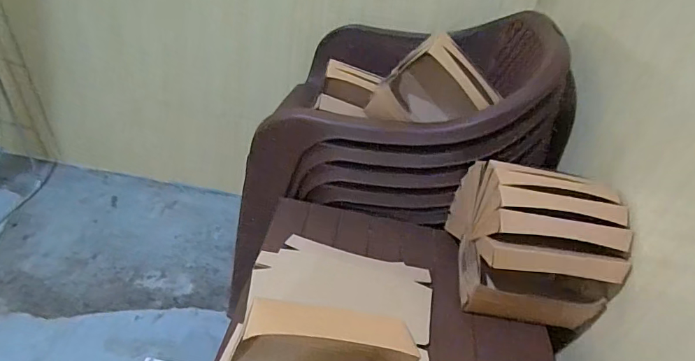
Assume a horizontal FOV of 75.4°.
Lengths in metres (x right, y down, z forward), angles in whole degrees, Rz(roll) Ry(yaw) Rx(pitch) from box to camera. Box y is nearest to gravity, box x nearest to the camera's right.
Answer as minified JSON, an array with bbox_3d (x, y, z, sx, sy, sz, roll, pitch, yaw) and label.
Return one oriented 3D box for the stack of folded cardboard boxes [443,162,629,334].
[{"bbox_3d":[0.278,0.078,0.682,0.191,0.184,0.207,10,38,-1],"label":"stack of folded cardboard boxes"}]

